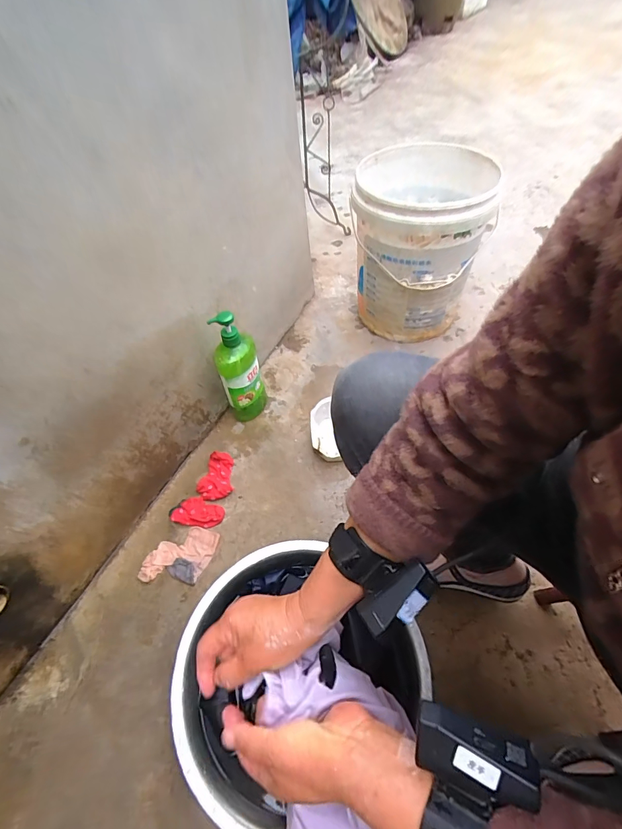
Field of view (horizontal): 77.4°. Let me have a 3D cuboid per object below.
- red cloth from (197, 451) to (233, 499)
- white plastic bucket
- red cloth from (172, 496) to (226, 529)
[{"bbox_3d":[-0.199,0.128,0.809,0.071,0.024,0.097,-7,54,-1],"label":"red cloth"},{"bbox_3d":[0.254,-0.409,0.955,0.268,0.355,0.331,10,53,13],"label":"white plastic bucket"},{"bbox_3d":[-0.221,0.192,0.764,0.095,0.020,0.058,4,54,7],"label":"red cloth"}]

